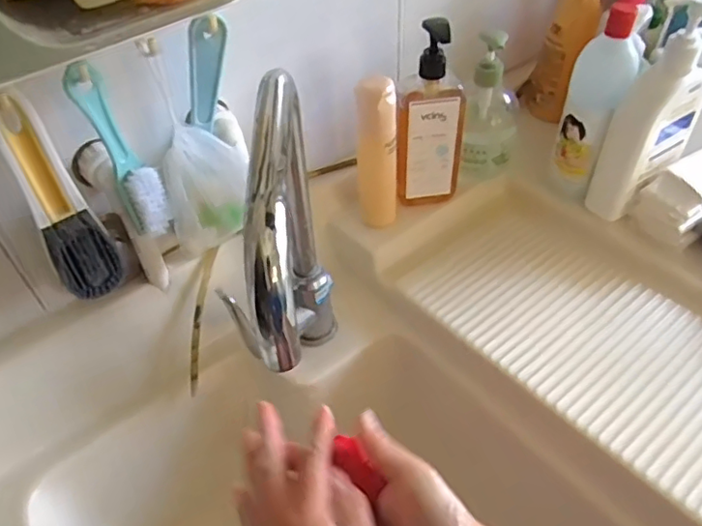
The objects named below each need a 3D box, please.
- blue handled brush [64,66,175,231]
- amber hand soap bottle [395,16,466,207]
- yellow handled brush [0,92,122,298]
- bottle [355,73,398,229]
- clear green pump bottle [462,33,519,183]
[{"bbox_3d":[-0.176,-0.084,0.454,0.028,0.146,0.029,24,53,23],"label":"blue handled brush"},{"bbox_3d":[0.082,-0.149,0.604,0.068,0.201,0.038,0,48,4],"label":"amber hand soap bottle"},{"bbox_3d":[-0.221,-0.042,0.439,0.044,0.172,0.031,-27,52,-20],"label":"yellow handled brush"},{"bbox_3d":[0.027,-0.110,0.601,0.042,0.163,0.035,0,48,4],"label":"bottle"},{"bbox_3d":[0.161,-0.173,0.657,0.061,0.150,0.068,5,48,8],"label":"clear green pump bottle"}]

